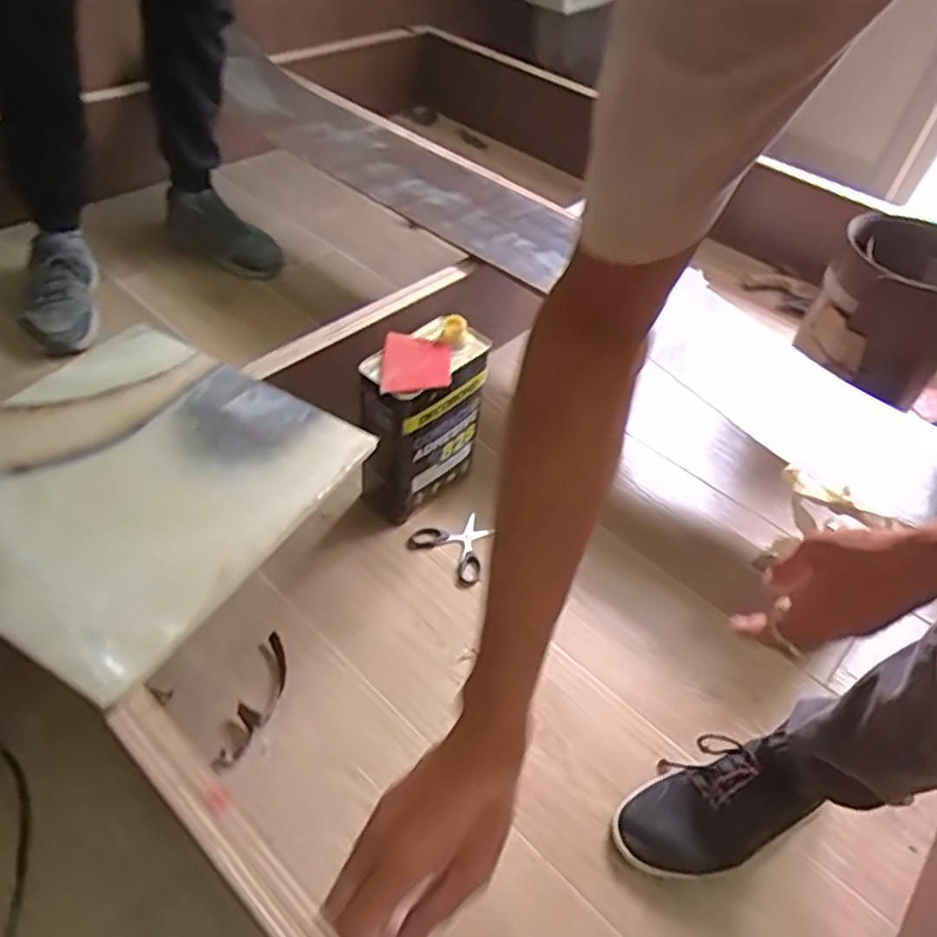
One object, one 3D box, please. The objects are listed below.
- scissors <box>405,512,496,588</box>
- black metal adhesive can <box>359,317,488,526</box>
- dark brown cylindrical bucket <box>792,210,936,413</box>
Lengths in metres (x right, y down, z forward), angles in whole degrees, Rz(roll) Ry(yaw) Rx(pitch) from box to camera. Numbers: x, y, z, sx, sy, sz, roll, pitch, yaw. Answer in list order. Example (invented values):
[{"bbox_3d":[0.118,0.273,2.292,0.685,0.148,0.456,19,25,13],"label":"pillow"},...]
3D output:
[{"bbox_3d":[-0.015,0.105,0.975,0.110,0.010,0.106,33,51,22],"label":"scissors"},{"bbox_3d":[-0.068,-0.057,0.946,0.096,0.259,0.162,32,52,21],"label":"black metal adhesive can"},{"bbox_3d":[0.684,-0.253,1.135,0.222,0.224,0.220,35,53,23],"label":"dark brown cylindrical bucket"}]

